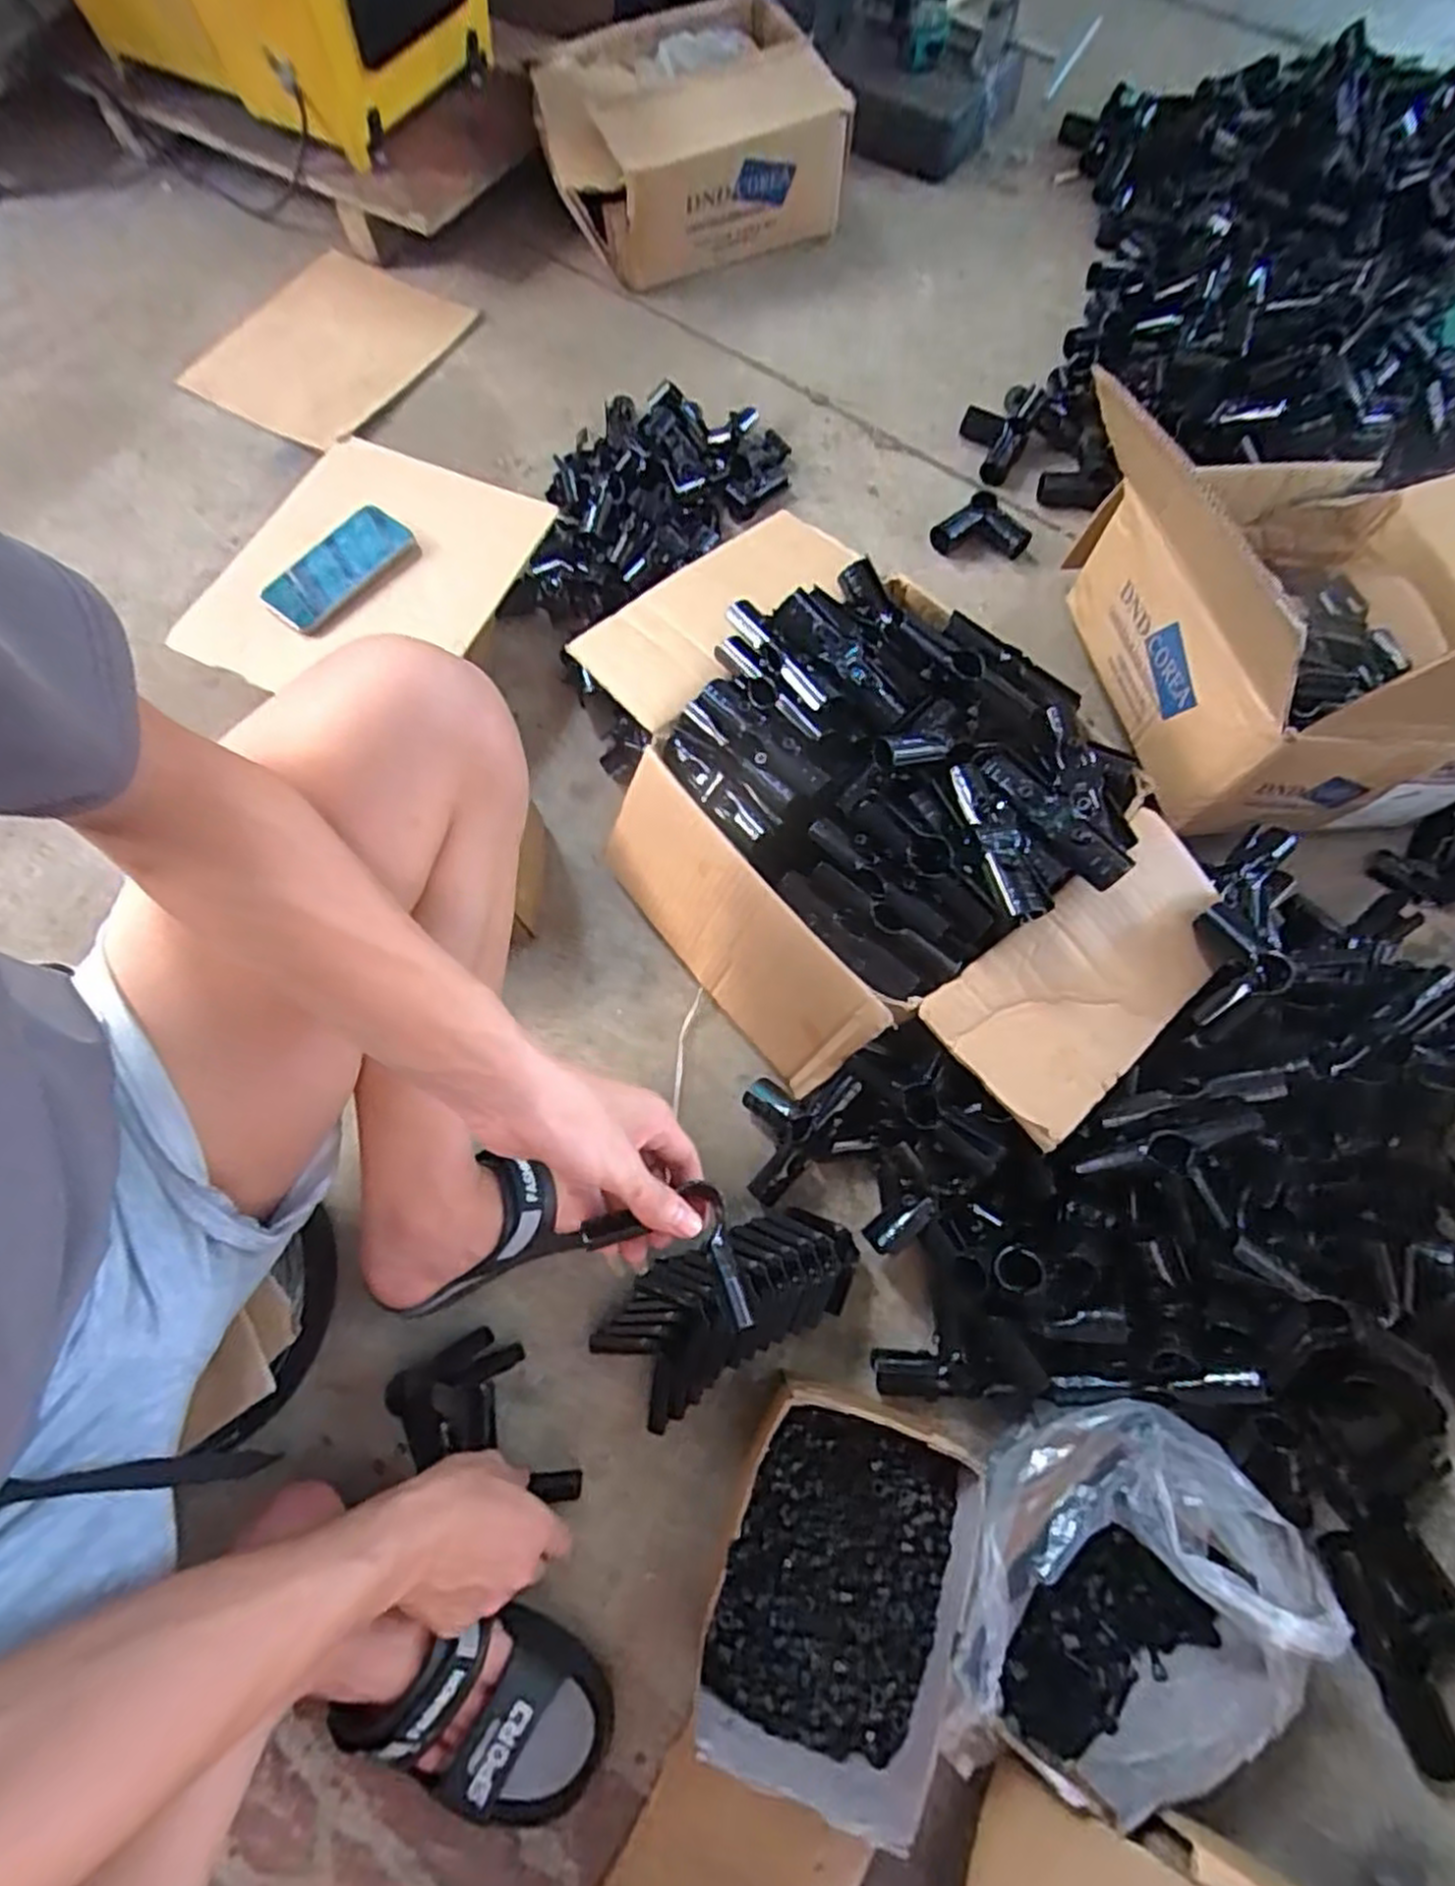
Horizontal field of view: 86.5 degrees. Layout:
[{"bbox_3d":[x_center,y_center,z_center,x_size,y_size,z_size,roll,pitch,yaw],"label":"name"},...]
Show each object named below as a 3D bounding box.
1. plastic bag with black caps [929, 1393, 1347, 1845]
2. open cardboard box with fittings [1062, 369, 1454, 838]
[{"bbox_3d":[0.243,0.439,0.505,0.241,0.132,0.201,-42,75,-13],"label":"plastic bag with black caps"},{"bbox_3d":[0.584,-0.307,0.683,0.474,0.249,0.377,-10,71,-4],"label":"open cardboard box with fittings"}]

